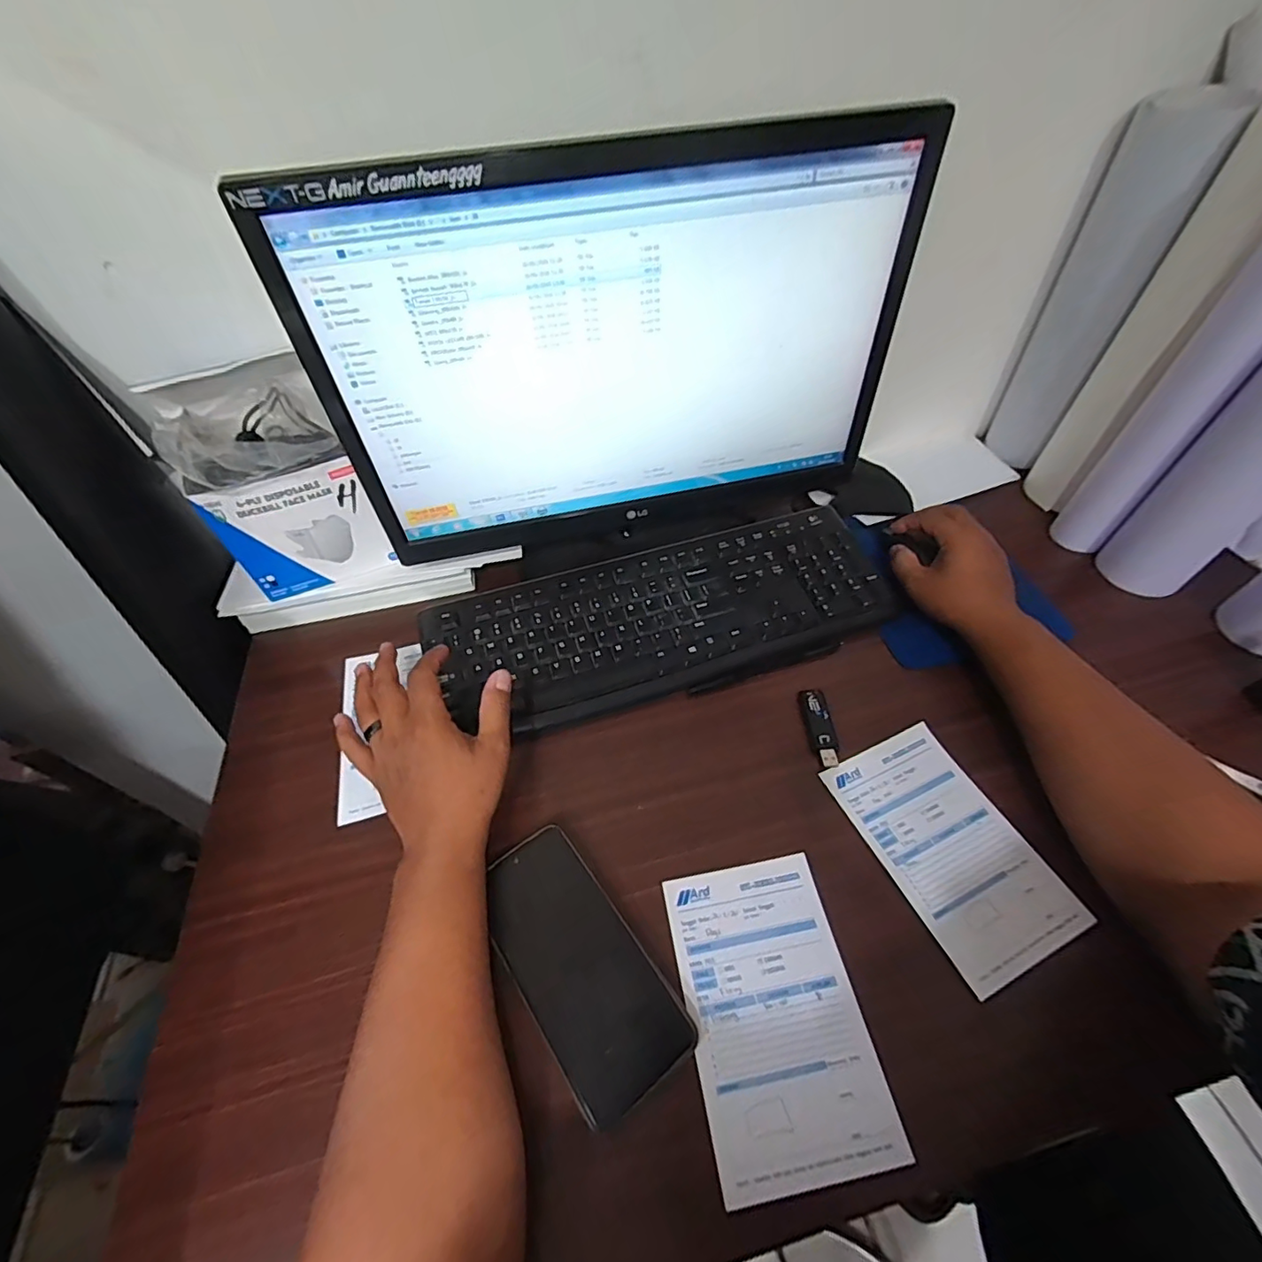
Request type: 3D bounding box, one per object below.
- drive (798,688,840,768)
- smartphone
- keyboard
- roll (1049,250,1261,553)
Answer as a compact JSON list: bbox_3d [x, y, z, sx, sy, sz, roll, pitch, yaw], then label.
[{"bbox_3d":[0.157,0.079,0.449,0.020,0.010,0.071,-4,52,-1],"label":"drive"},{"bbox_3d":[-0.036,0.213,0.353,0.076,0.010,0.161,-31,58,-21],"label":"smartphone"},{"bbox_3d":[0.034,-0.014,0.513,0.422,0.023,0.156,-13,54,-8],"label":"keyboard"},{"bbox_3d":[0.479,-0.213,0.447,0.039,0.368,0.052,-33,58,-22],"label":"roll"}]

